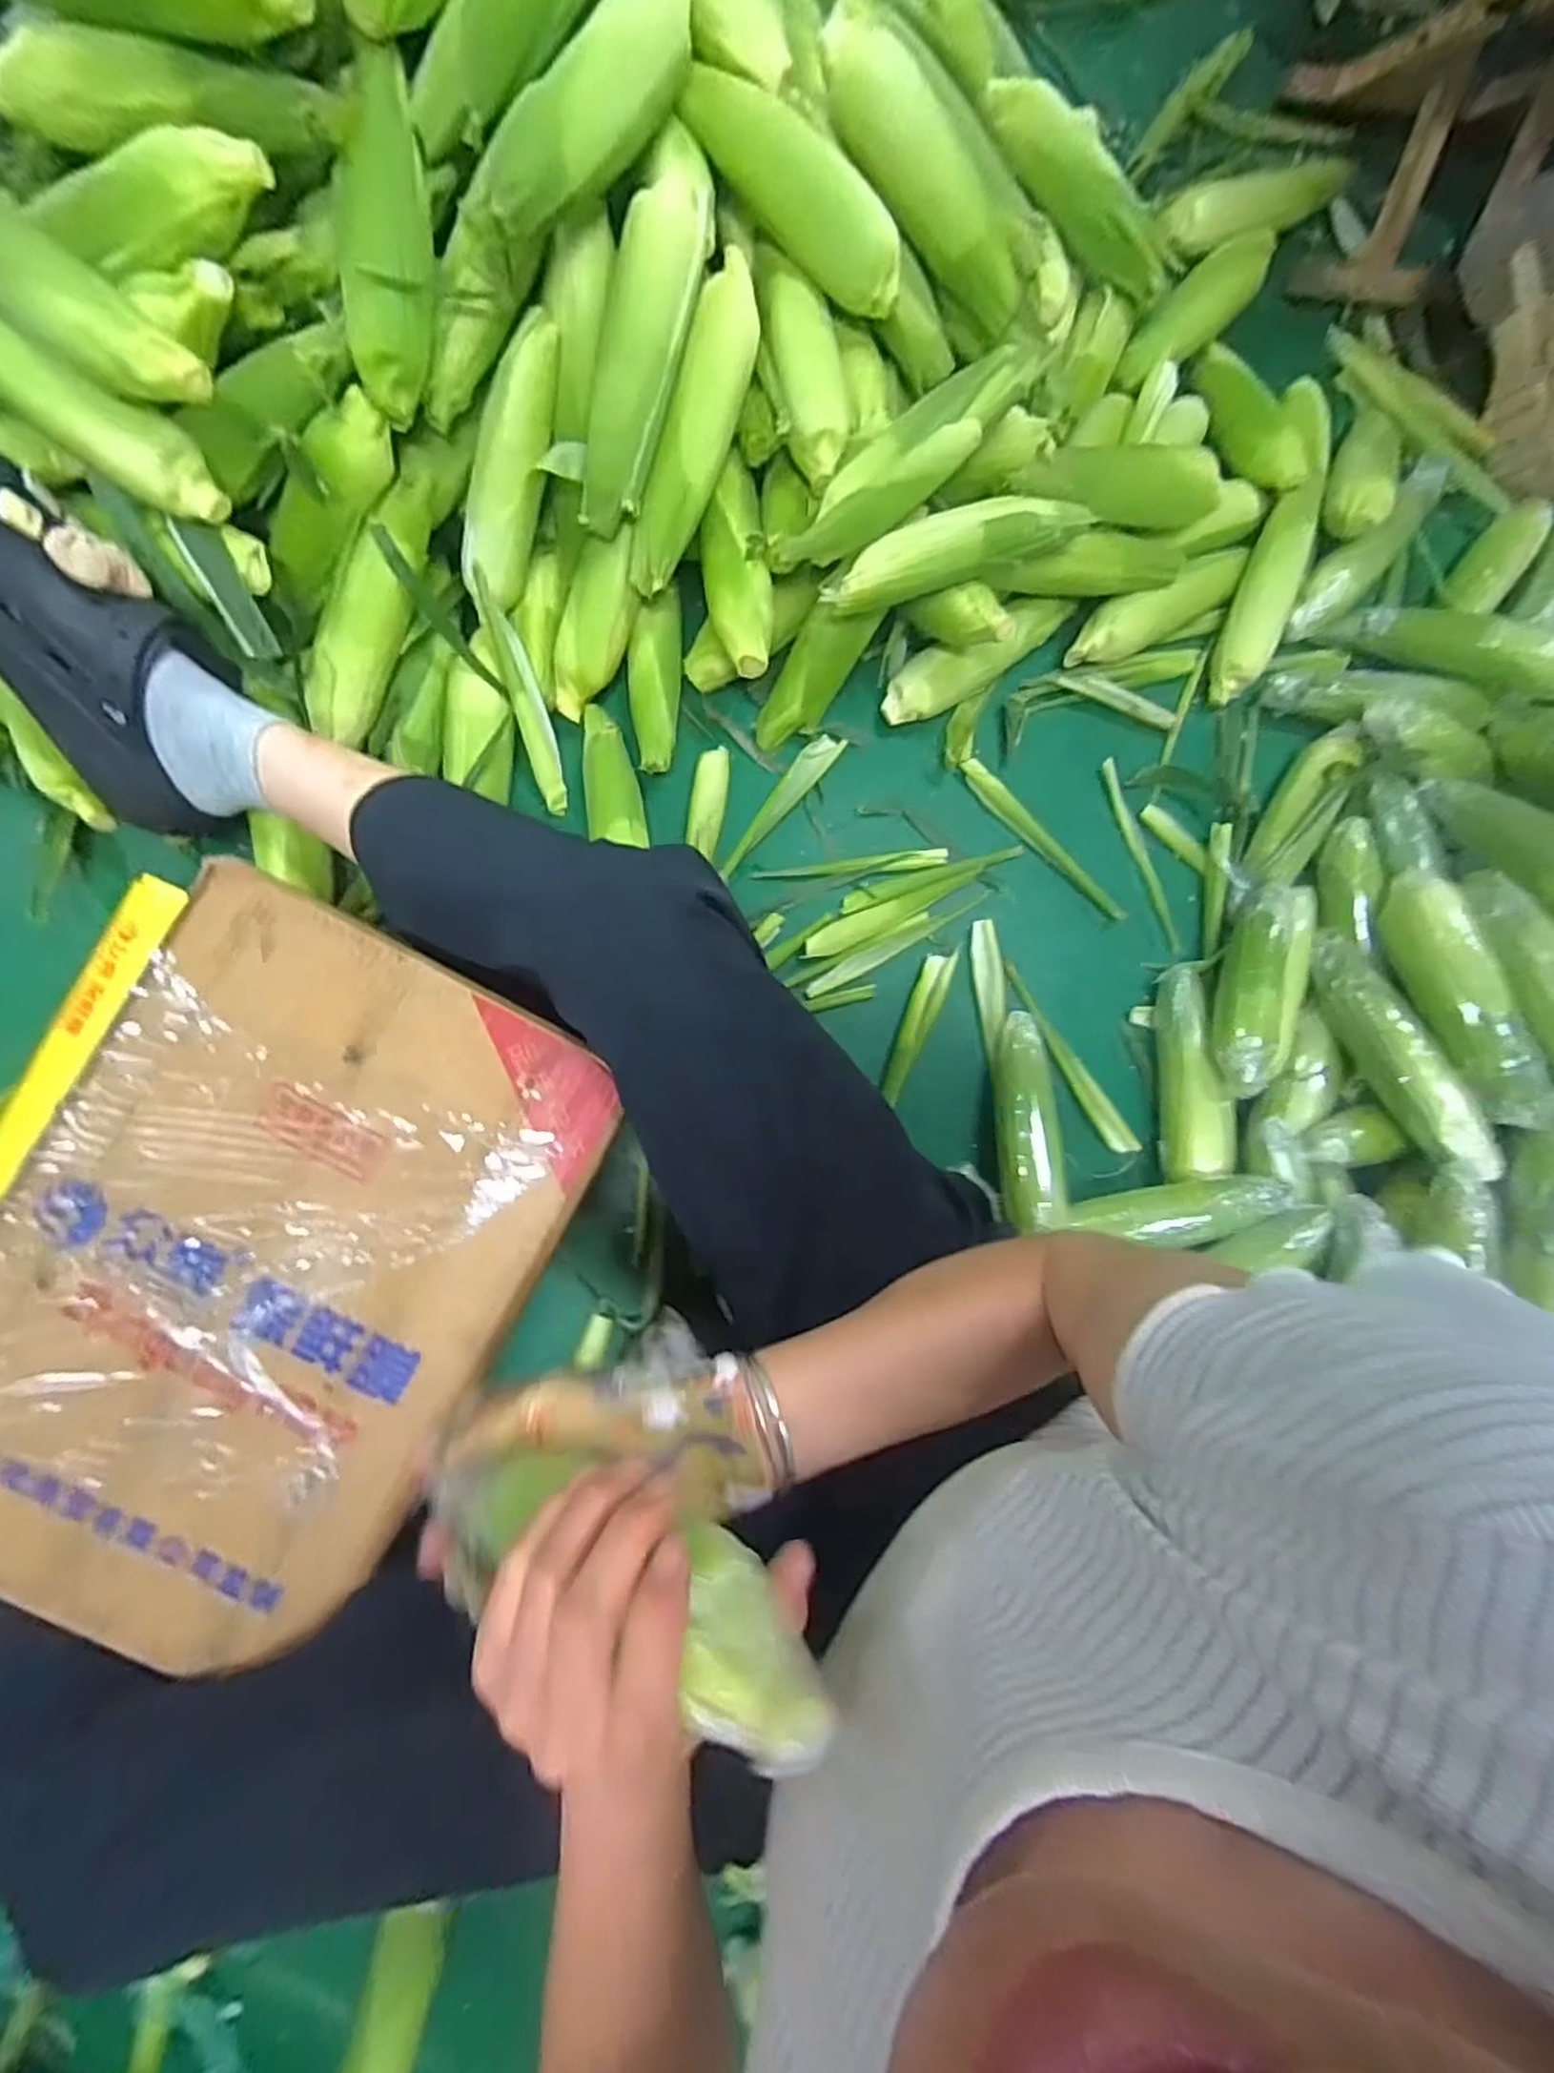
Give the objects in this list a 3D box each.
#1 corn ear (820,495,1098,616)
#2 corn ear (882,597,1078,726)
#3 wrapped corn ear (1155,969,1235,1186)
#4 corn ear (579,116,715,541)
[{"bbox_3d":[0.148,-0.393,0.588,0.220,0.052,0.041,-17,87,-6],"label":"corn ear"},{"bbox_3d":[0.190,-0.360,0.690,0.202,0.045,0.051,-33,89,-7],"label":"corn ear"},{"bbox_3d":[0.389,0.032,0.667,0.054,0.050,0.192,0,86,-5],"label":"wrapped corn ear"},{"bbox_3d":[-0.098,-0.518,0.549,0.057,0.057,0.252,20,110,-4],"label":"corn ear"}]

